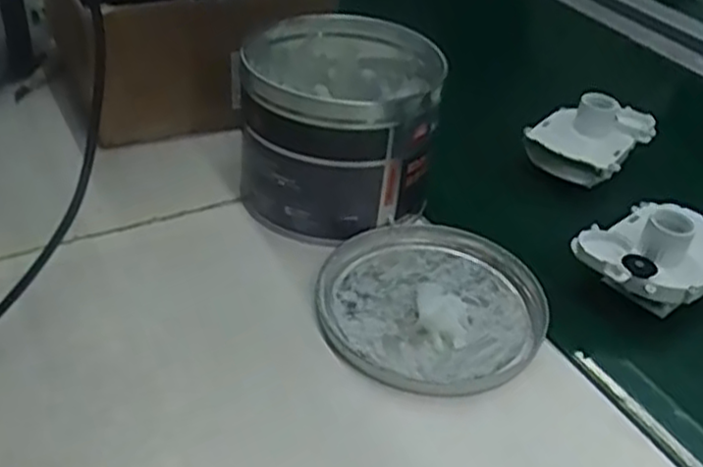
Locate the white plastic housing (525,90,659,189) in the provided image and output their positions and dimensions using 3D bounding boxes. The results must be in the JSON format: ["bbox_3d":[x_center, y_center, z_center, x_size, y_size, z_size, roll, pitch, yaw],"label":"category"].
[{"bbox_3d":[0.183,-0.073,0.572,0.068,0.055,0.091,31,44,30],"label":"white plastic housing"}]

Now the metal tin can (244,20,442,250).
[{"bbox_3d":[-0.009,-0.079,0.504,0.121,0.111,0.152,3,37,-3],"label":"metal tin can"}]

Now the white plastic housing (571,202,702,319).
[{"bbox_3d":[0.188,0.014,0.456,0.095,0.058,0.069,-21,44,-31],"label":"white plastic housing"}]

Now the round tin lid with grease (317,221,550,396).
[{"bbox_3d":[0.048,0.039,0.436,0.127,0.012,0.133,3,37,-2],"label":"round tin lid with grease"}]

